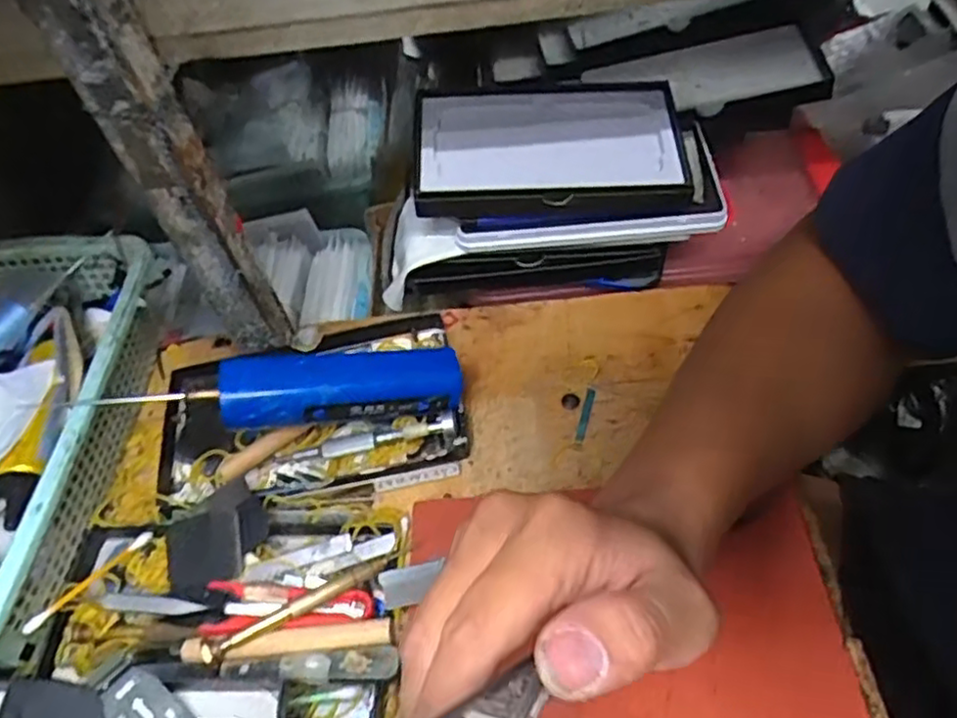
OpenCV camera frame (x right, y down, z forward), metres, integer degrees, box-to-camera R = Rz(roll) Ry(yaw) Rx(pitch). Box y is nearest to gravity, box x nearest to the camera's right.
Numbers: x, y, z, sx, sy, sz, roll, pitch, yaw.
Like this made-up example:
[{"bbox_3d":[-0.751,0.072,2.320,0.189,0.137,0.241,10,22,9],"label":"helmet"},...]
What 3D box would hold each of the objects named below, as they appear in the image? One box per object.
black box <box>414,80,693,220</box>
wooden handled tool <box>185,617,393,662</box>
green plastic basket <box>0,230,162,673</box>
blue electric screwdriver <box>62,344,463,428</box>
[{"bbox_3d":[0.046,-0.143,0.465,0.174,0.023,0.098,-2,67,2],"label":"black box"},{"bbox_3d":[-0.091,0.134,0.330,0.099,0.009,0.014,-7,51,0],"label":"wooden handled tool"},{"bbox_3d":[-0.296,0.045,0.380,0.198,0.082,0.276,-3,51,3],"label":"green plastic basket"},{"bbox_3d":[-0.105,0.016,0.383,0.190,0.032,0.036,-4,49,-14],"label":"blue electric screwdriver"}]

